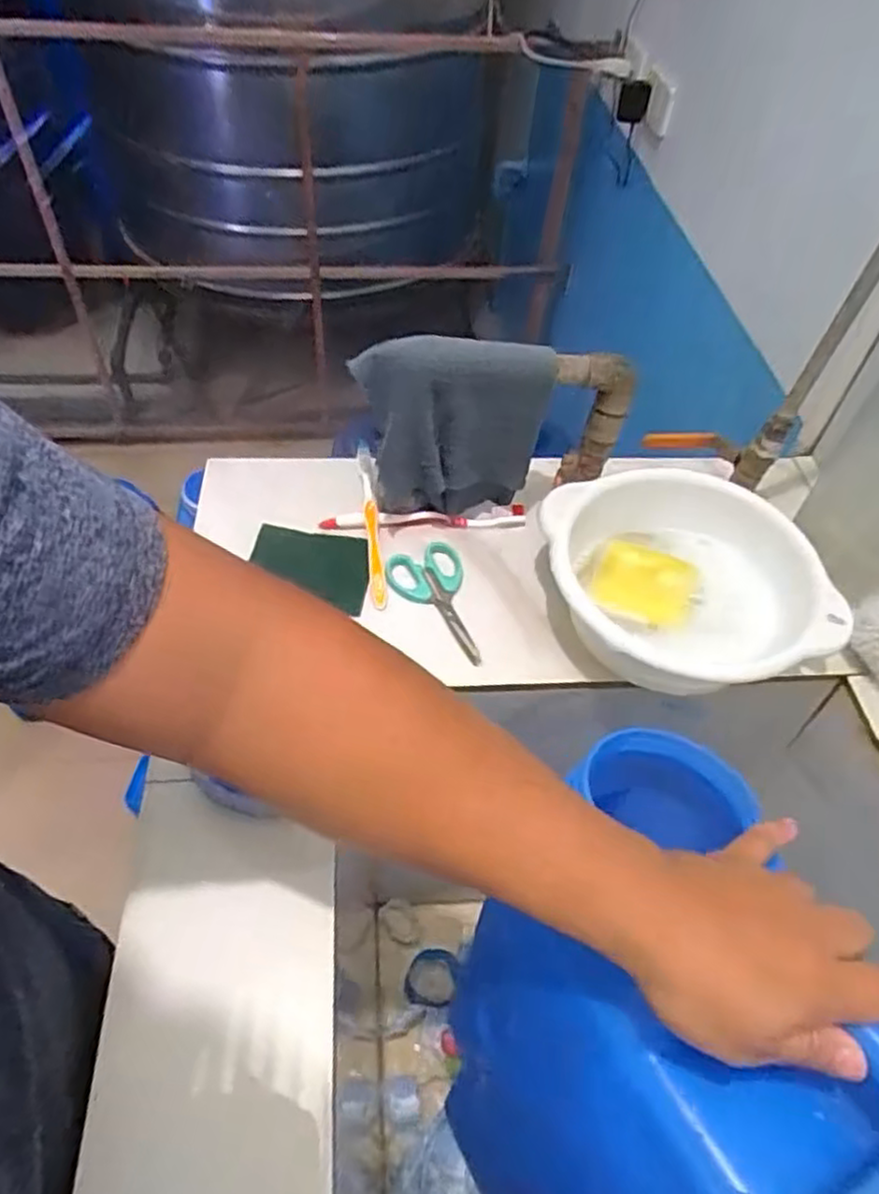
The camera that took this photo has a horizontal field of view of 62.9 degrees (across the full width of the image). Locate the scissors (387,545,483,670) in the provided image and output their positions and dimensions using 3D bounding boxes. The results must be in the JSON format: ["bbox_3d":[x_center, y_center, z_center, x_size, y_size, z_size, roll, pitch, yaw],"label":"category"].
[{"bbox_3d":[0.003,0.003,0.604,0.062,0.012,0.122,-19,55,-18],"label":"scissors"}]

